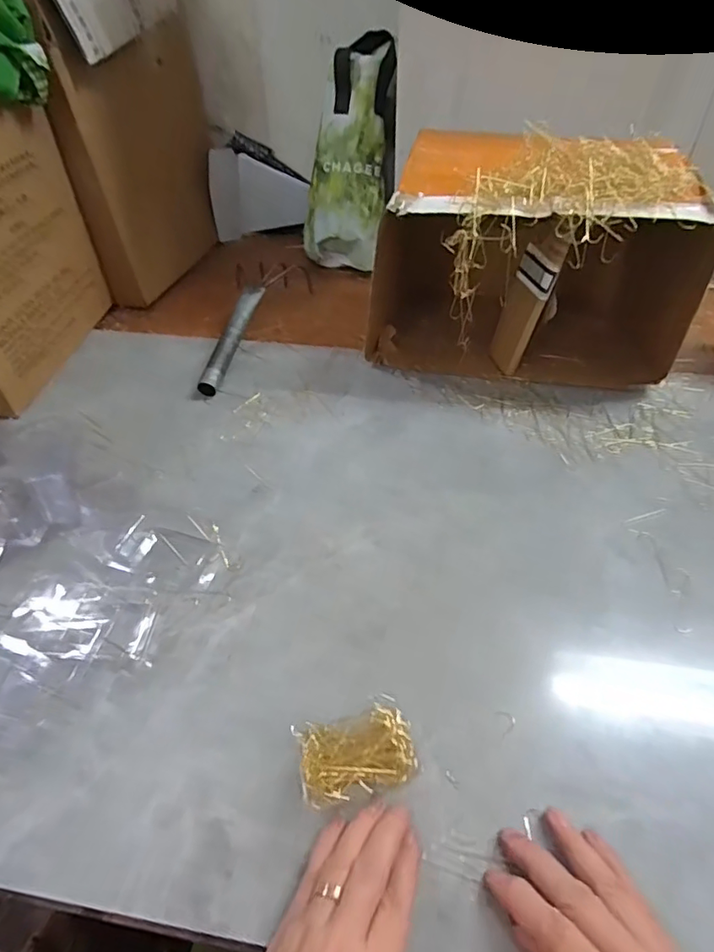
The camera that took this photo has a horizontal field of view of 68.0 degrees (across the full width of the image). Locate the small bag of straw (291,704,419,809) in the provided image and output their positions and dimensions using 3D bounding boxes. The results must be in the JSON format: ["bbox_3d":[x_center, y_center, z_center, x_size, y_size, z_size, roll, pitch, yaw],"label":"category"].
[{"bbox_3d":[0.000,0.184,0.350,0.075,0.022,0.051,-12,46,-11],"label":"small bag of straw"}]

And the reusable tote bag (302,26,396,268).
[{"bbox_3d":[0.000,-0.498,0.819,0.128,0.324,0.075,17,21,16],"label":"reusable tote bag"}]

